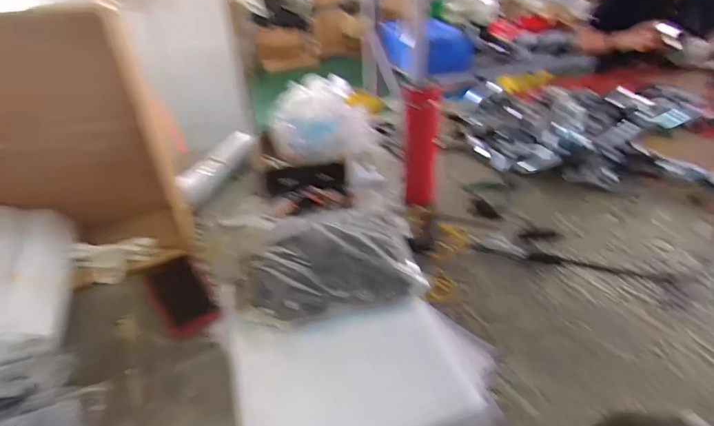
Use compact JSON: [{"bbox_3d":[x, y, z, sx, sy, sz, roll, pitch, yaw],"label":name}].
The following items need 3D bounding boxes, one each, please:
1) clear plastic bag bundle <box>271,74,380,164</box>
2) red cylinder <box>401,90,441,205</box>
[{"bbox_3d":[-0.067,-0.192,0.907,0.170,0.136,0.177,-30,43,-35],"label":"clear plastic bag bundle"},{"bbox_3d":[0.118,-0.127,0.772,0.060,0.219,0.055,4,34,10],"label":"red cylinder"}]

